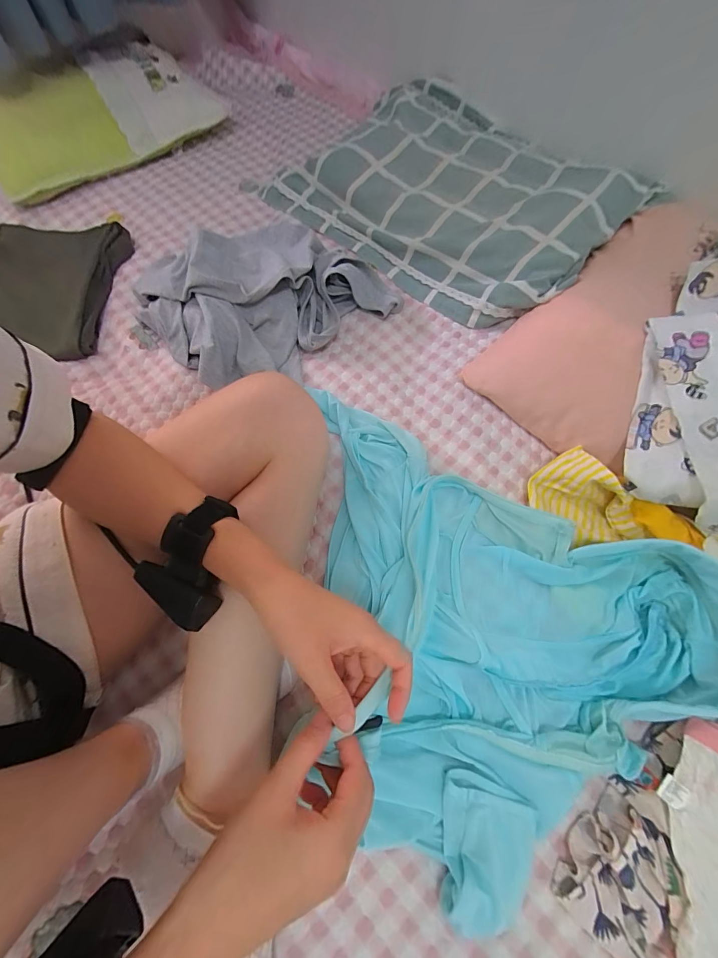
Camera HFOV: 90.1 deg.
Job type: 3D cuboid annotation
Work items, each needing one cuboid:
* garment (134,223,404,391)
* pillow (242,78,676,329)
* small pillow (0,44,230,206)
[{"bbox_3d":[-0.128,-0.255,0.490,0.251,0.072,0.285,42,75,15],"label":"garment"},{"bbox_3d":[0.114,-0.446,0.555,0.514,0.088,0.303,39,74,15],"label":"pillow"},{"bbox_3d":[-0.462,-0.632,0.634,0.416,0.086,0.210,-25,70,-9],"label":"small pillow"}]

